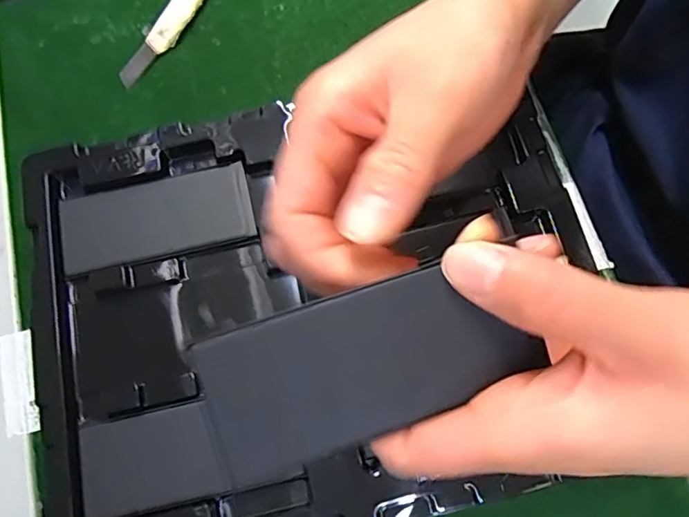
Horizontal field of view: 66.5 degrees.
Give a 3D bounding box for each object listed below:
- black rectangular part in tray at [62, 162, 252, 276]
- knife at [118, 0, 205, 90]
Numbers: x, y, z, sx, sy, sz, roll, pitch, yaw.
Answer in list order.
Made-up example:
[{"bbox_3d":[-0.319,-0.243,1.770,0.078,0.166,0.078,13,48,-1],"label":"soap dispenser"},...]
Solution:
[{"bbox_3d":[-0.099,-0.022,0.276,0.097,0.004,0.043,-14,74,-4],"label":"black rectangular part in tray"},{"bbox_3d":[-0.104,-0.137,0.309,0.016,0.012,0.083,28,76,8],"label":"knife"}]

